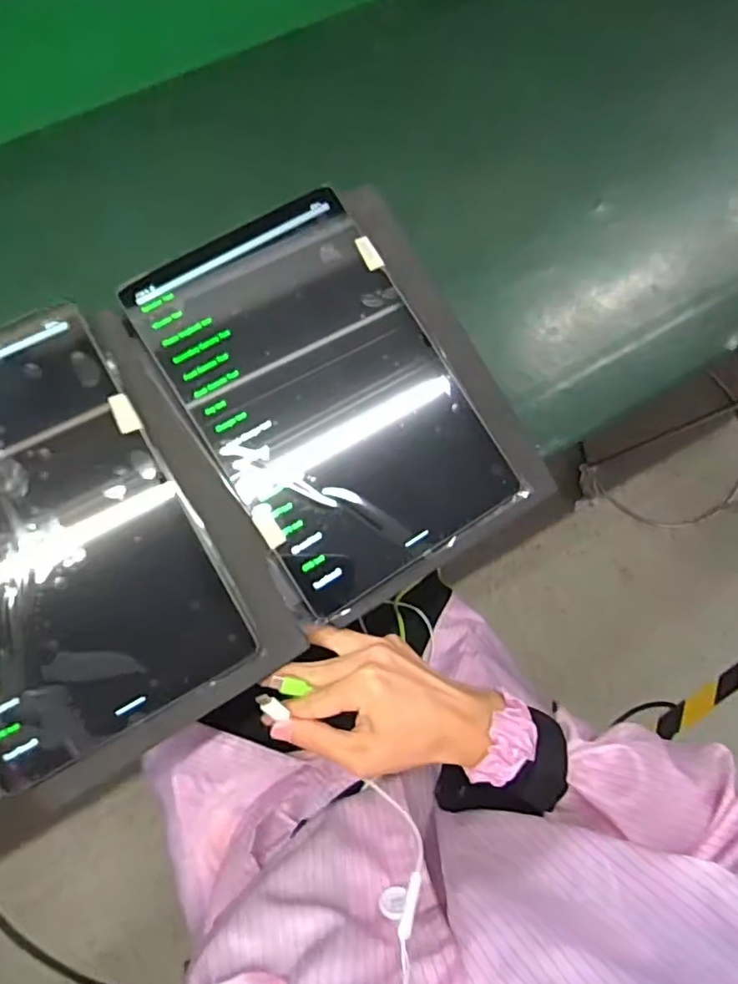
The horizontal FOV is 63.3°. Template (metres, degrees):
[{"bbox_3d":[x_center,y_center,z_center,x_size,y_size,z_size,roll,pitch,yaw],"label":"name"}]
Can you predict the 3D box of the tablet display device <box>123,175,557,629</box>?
[{"bbox_3d":[-0.014,-0.069,0.408,0.198,0.019,0.261,-30,89,-9],"label":"tablet display device"}]

